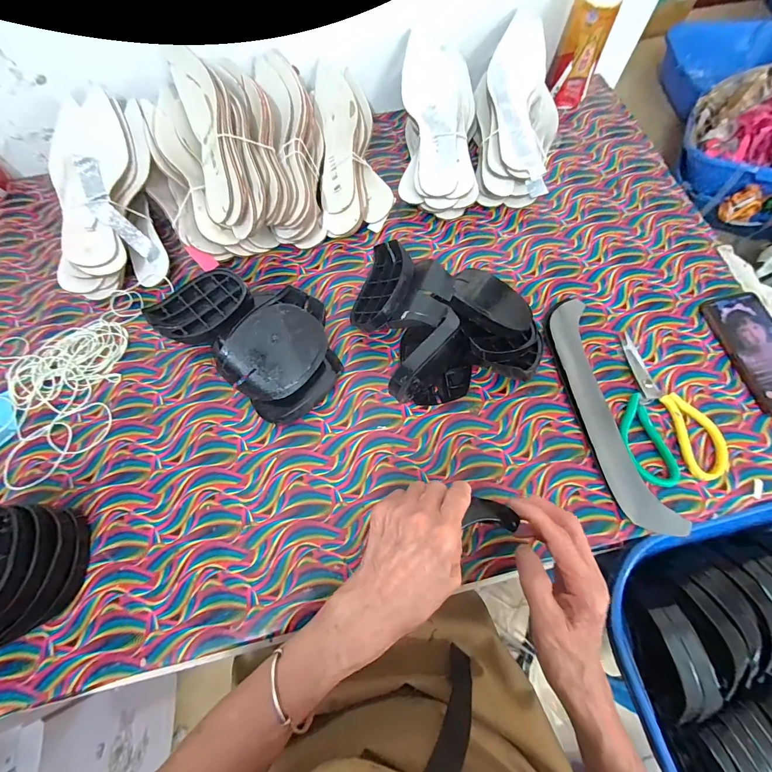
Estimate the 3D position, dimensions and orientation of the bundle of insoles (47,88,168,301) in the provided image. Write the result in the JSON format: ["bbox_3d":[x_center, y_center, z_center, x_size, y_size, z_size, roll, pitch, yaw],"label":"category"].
[{"bbox_3d":[-0.393,-0.275,0.507,0.136,0.060,0.295,-10,83,-3],"label":"bundle of insoles"}]

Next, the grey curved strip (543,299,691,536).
[{"bbox_3d":[0.257,0.025,0.428,0.062,0.016,0.287,-12,68,-4],"label":"grey curved strip"}]

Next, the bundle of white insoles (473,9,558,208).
[{"bbox_3d":[0.206,-0.423,0.558,0.129,0.060,0.295,7,82,4],"label":"bundle of white insoles"}]

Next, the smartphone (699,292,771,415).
[{"bbox_3d":[0.472,-0.046,0.451,0.078,0.013,0.160,-15,68,-5],"label":"smartphone"}]

